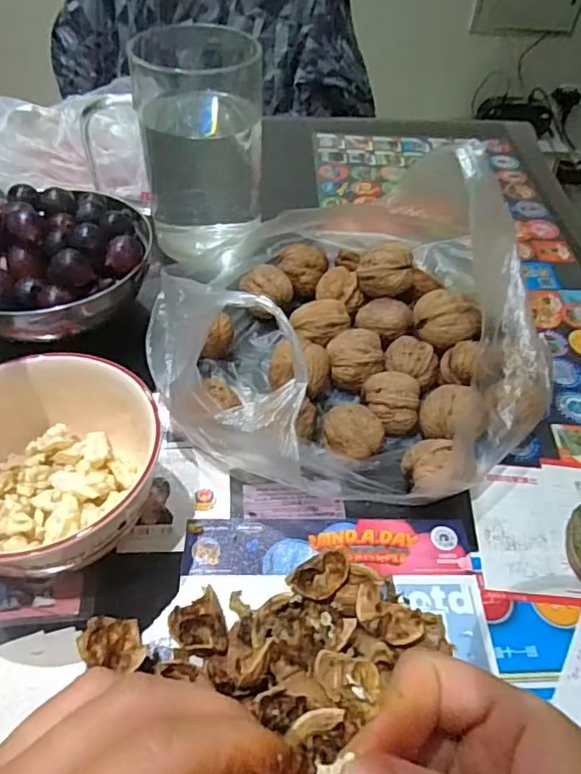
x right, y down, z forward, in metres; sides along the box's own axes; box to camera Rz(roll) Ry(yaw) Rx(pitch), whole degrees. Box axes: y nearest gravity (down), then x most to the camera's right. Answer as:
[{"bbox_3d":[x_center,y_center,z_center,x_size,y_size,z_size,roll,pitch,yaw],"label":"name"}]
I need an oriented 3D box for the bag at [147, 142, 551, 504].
[{"bbox_3d":[0.037,-0.032,0.349,0.211,0.095,0.218,-34,58,-28],"label":"bag"}]

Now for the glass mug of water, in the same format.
[{"bbox_3d":[-0.086,-0.177,0.426,0.127,0.145,0.079,2,48,-1],"label":"glass mug of water"}]

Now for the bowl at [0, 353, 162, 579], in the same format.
[{"bbox_3d":[-0.125,0.041,0.292,0.103,0.068,0.096,2,48,-2],"label":"bowl"}]

